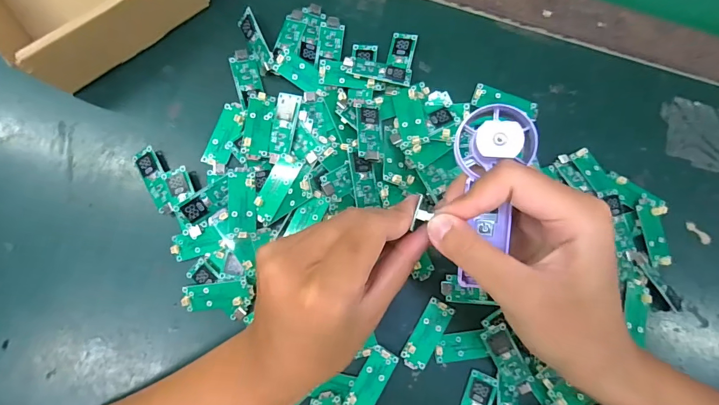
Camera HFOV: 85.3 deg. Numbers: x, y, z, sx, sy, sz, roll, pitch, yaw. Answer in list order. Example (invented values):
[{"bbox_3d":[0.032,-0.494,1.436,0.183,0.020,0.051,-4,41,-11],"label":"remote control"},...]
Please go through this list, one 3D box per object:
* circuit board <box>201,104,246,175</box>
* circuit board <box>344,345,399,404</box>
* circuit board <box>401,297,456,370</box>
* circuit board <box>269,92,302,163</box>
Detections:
[{"bbox_3d":[-0.101,-0.049,0.292,0.020,0.007,0.052,22,83,0],"label":"circuit board"},{"bbox_3d":[0.007,0.127,0.274,0.019,0.004,0.051,28,81,13],"label":"circuit board"},{"bbox_3d":[0.049,0.096,0.283,0.019,0.005,0.051,30,84,1],"label":"circuit board"},{"bbox_3d":[-0.056,-0.054,0.285,0.018,0.006,0.050,13,95,9],"label":"circuit board"}]

